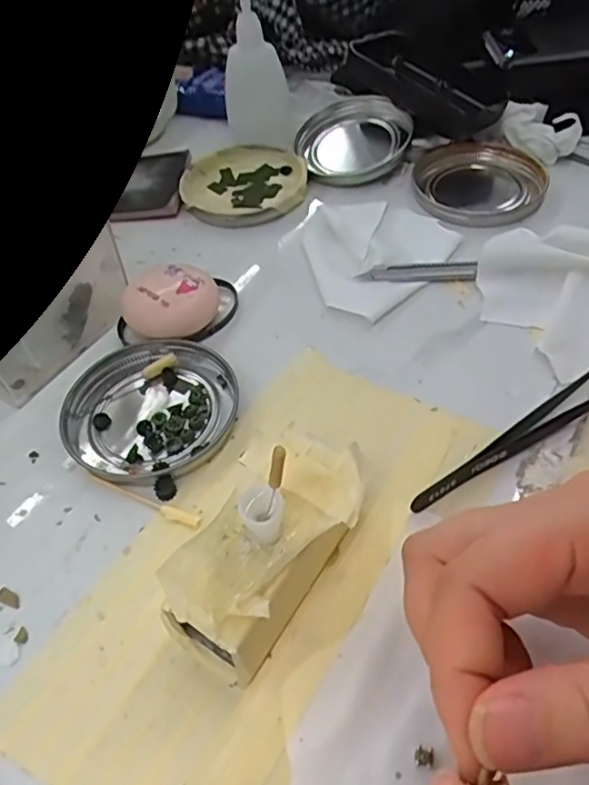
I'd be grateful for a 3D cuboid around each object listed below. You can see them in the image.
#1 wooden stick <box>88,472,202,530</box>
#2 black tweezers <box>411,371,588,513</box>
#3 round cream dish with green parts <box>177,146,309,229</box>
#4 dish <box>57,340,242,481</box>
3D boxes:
[{"bbox_3d":[-0.063,0.045,0.255,0.054,0.004,0.006,16,54,19],"label":"wooden stick"},{"bbox_3d":[0.097,0.015,0.260,0.121,0.008,0.017,-27,53,-16],"label":"black tweezers"},{"bbox_3d":[-0.035,-0.135,0.401,0.087,0.010,0.083,-3,50,4],"label":"round cream dish with green parts"},{"bbox_3d":[-0.067,0.006,0.286,0.076,0.009,0.075,-3,50,4],"label":"dish"}]

